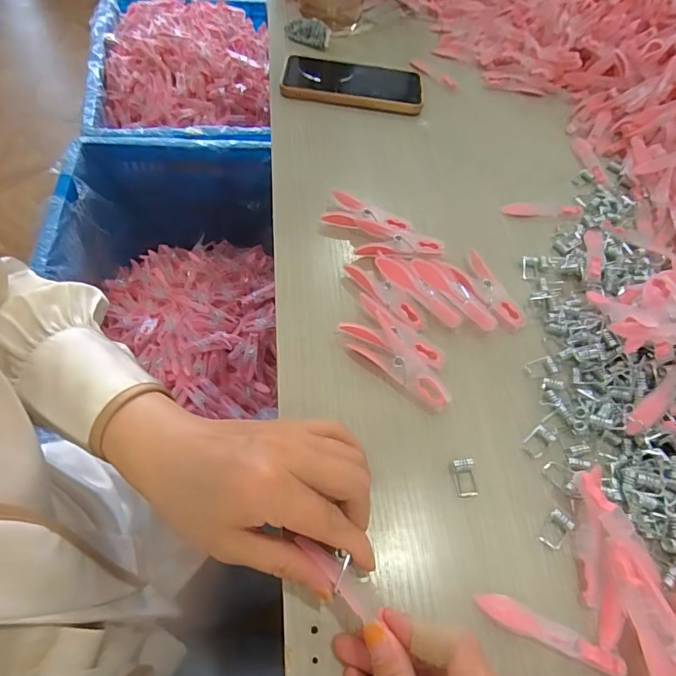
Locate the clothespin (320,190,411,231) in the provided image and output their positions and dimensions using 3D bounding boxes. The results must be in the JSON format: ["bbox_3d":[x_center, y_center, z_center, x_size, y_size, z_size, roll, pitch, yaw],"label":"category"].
[{"bbox_3d":[0.025,-0.105,0.400,0.073,0.011,0.027,20,57,8],"label":"clothespin"}]

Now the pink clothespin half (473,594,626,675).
[{"bbox_3d":[0.114,0.160,0.251,0.078,0.005,0.014,23,58,10],"label":"pink clothespin half"}]

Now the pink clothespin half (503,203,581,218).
[{"bbox_3d":[0.195,-0.122,0.442,0.080,0.004,0.016,-2,57,-6],"label":"pink clothespin half"}]

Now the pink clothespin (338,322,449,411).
[{"bbox_3d":[0.040,0.016,0.328,0.091,0.010,0.022,36,61,18],"label":"pink clothespin"}]

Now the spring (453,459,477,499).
[{"bbox_3d":[0.082,0.088,0.293,0.013,0.005,0.024,-2,57,-7],"label":"spring"}]

